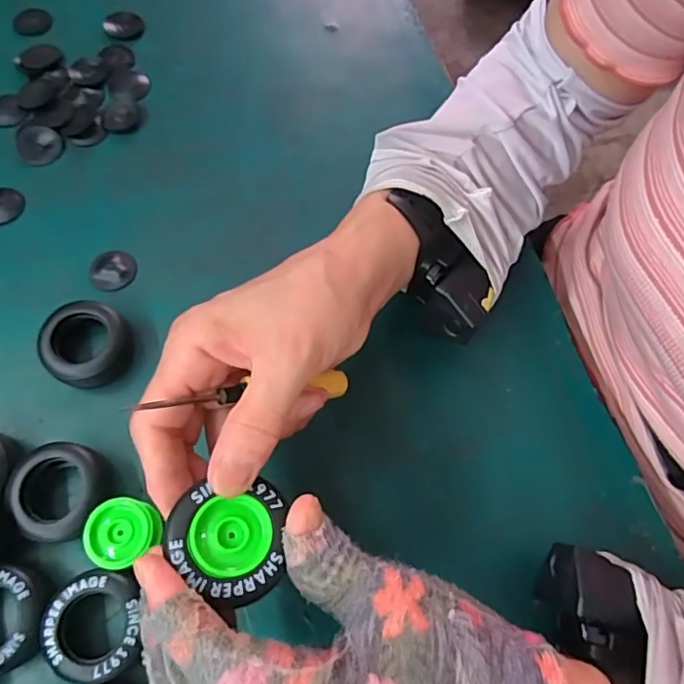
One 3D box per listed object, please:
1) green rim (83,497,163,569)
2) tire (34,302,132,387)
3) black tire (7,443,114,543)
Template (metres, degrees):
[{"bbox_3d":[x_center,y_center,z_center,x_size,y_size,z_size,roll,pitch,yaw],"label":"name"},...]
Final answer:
[{"bbox_3d":[-0.111,0.099,0.289,0.036,0.024,0.033,1,69,-2],"label":"green rim"},{"bbox_3d":[-0.150,0.002,0.326,0.047,0.022,0.047,1,69,-2],"label":"tire"},{"bbox_3d":[-0.149,0.080,0.296,0.045,0.026,0.049,1,69,-2],"label":"black tire"}]

